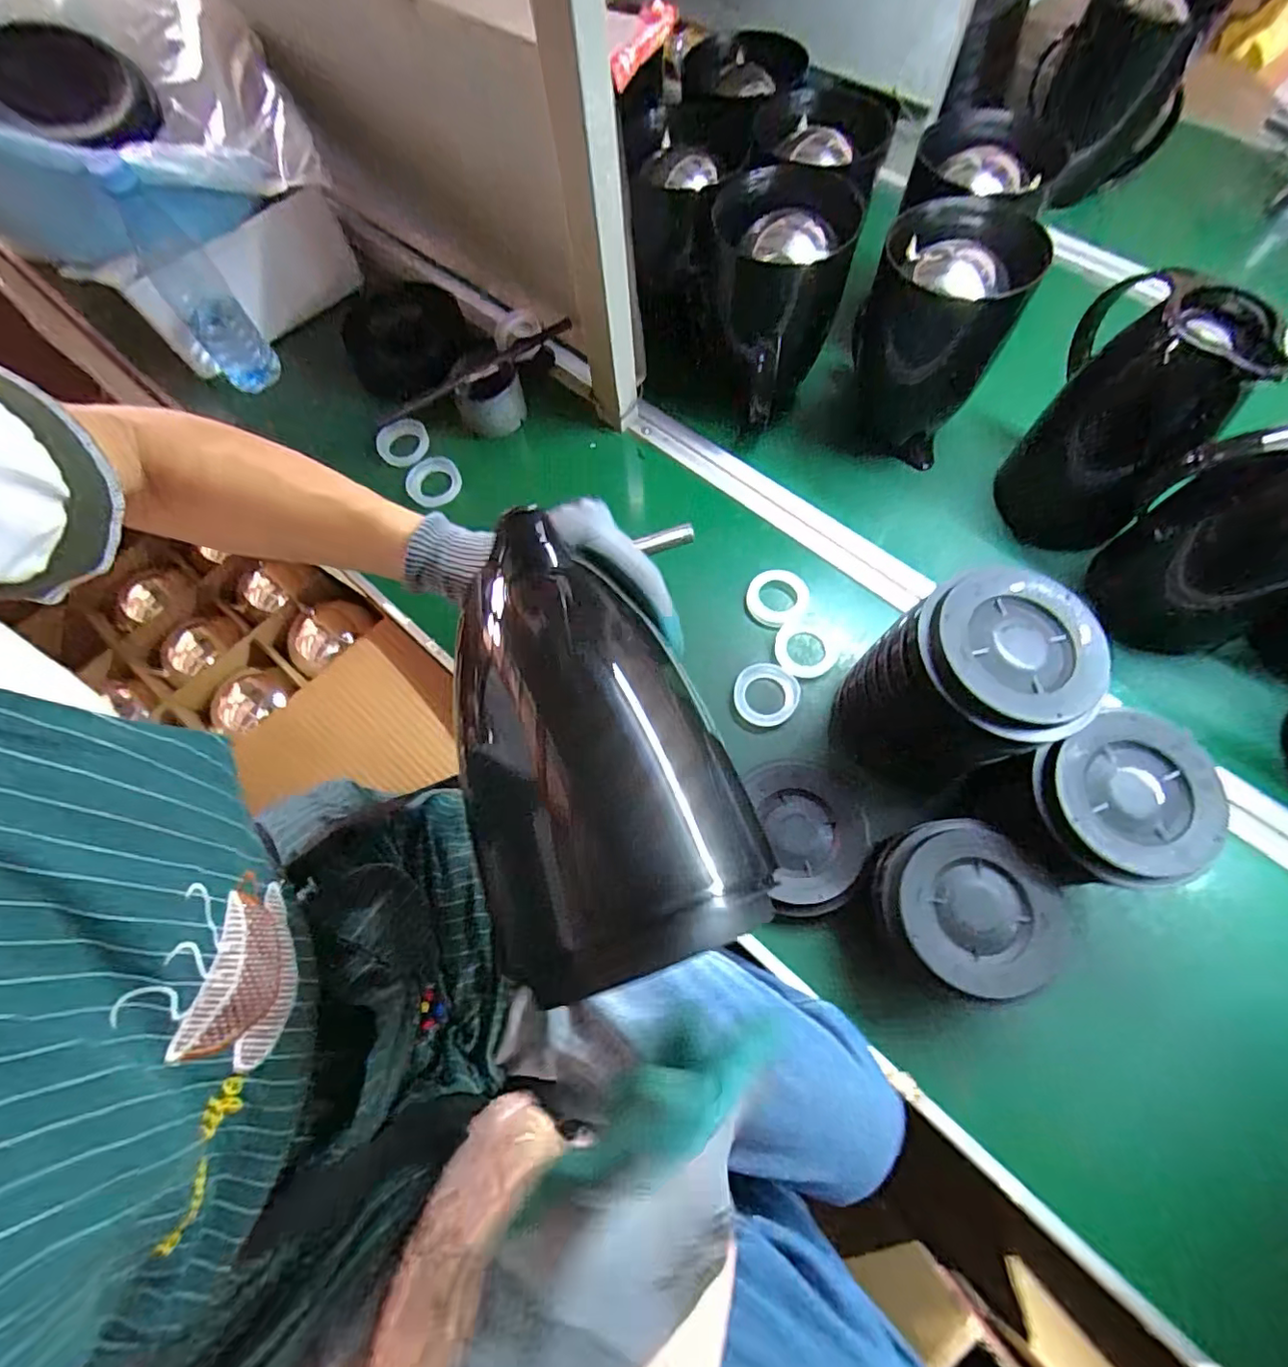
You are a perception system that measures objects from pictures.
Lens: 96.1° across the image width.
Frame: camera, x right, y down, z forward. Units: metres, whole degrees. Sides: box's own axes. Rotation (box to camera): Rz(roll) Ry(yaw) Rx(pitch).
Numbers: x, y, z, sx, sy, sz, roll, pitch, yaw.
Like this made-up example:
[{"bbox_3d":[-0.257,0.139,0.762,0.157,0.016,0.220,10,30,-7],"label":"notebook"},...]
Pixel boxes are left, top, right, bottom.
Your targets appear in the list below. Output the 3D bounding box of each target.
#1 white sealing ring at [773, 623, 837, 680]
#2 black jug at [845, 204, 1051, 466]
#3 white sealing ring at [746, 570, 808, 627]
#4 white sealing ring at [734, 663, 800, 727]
[{"bbox_3d":[0.154,-0.032,0.548,0.058,0.006,0.054,-1,67,2],"label":"white sealing ring"},{"bbox_3d":[0.272,-0.331,0.571,0.124,0.192,0.127,18,70,9],"label":"black jug"},{"bbox_3d":[0.130,-0.084,0.567,0.054,0.010,0.060,37,73,16],"label":"white sealing ring"},{"bbox_3d":[0.113,0.010,0.532,0.061,0.008,0.055,-34,70,-12],"label":"white sealing ring"}]

